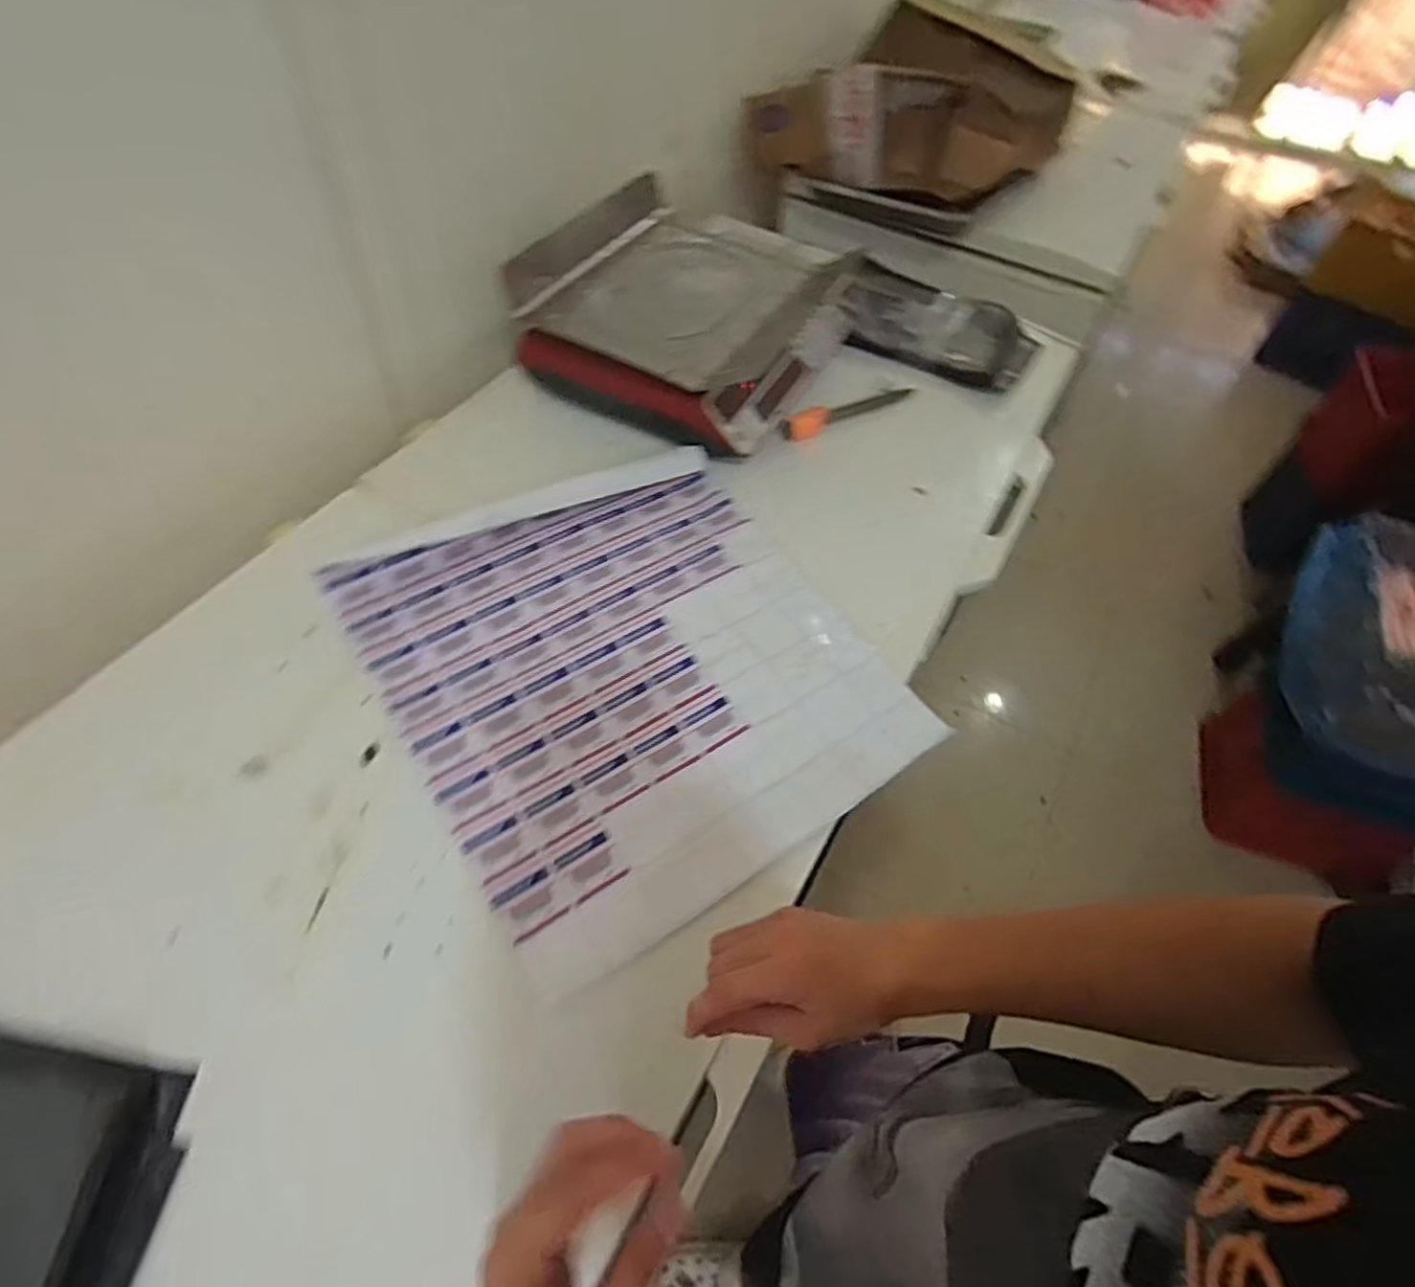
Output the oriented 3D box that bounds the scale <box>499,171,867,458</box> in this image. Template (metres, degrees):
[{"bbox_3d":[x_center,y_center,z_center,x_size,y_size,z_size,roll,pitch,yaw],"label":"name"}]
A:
[{"bbox_3d":[0.003,-0.465,0.968,0.315,0.188,0.428,23,56,15],"label":"scale"}]

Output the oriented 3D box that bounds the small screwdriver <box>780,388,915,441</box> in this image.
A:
[{"bbox_3d":[0.185,-0.315,0.986,0.212,0.018,0.035,-26,61,-21],"label":"small screwdriver"}]

